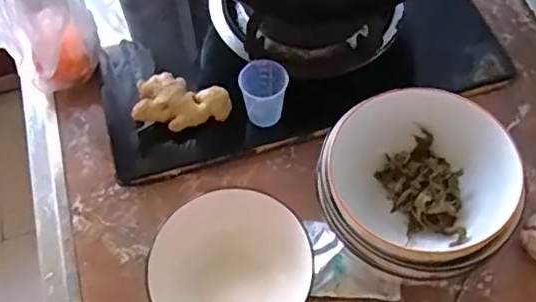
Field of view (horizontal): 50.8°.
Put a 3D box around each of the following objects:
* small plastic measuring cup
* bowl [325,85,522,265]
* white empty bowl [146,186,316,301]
[{"bbox_3d":[-0.004,-0.054,0.533,0.041,0.062,0.034,-11,61,-4],"label":"small plastic measuring cup"},{"bbox_3d":[0.113,0.028,0.442,0.130,0.078,0.131,-1,61,1],"label":"bowl"},{"bbox_3d":[-0.026,0.093,0.458,0.118,0.063,0.122,-1,61,1],"label":"white empty bowl"}]

